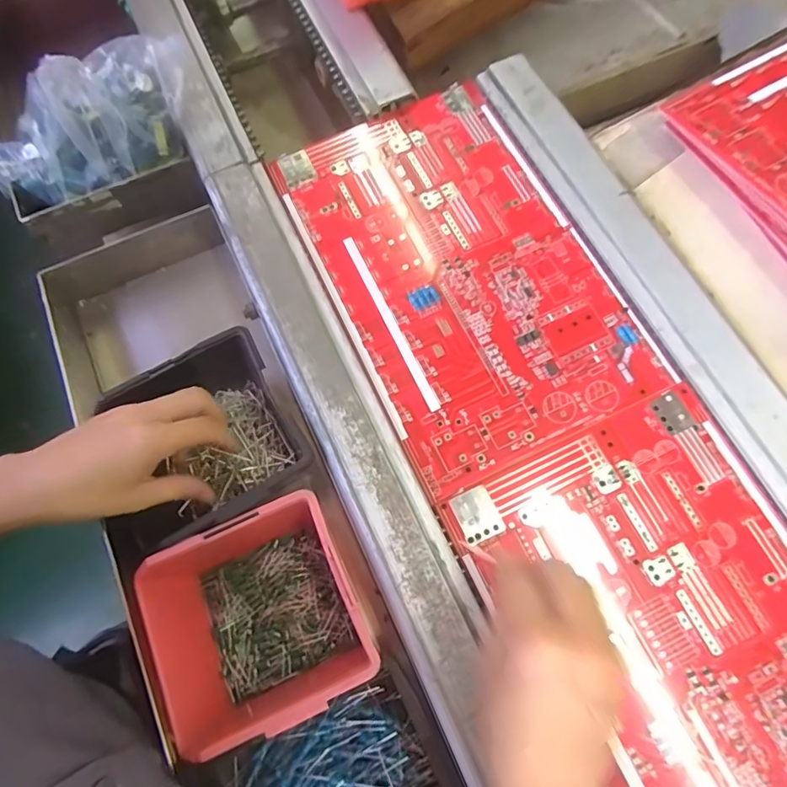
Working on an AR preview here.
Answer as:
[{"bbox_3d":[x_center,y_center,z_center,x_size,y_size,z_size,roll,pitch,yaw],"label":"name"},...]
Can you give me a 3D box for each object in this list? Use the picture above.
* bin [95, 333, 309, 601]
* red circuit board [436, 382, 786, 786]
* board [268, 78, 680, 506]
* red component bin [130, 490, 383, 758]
[{"bbox_3d":[-0.129,0.035,0.384,0.120,0.070,0.121,-28,74,-8],"label":"bin"},{"bbox_3d":[0.184,0.169,0.312,0.193,0.011,0.313,-24,73,-7],"label":"red circuit board"},{"bbox_3d":[0.047,-0.100,0.407,0.194,0.010,0.312,-25,73,-5],"label":"board"},{"bbox_3d":[-0.091,0.148,0.340,0.132,0.061,0.120,-24,73,-7],"label":"red component bin"}]

